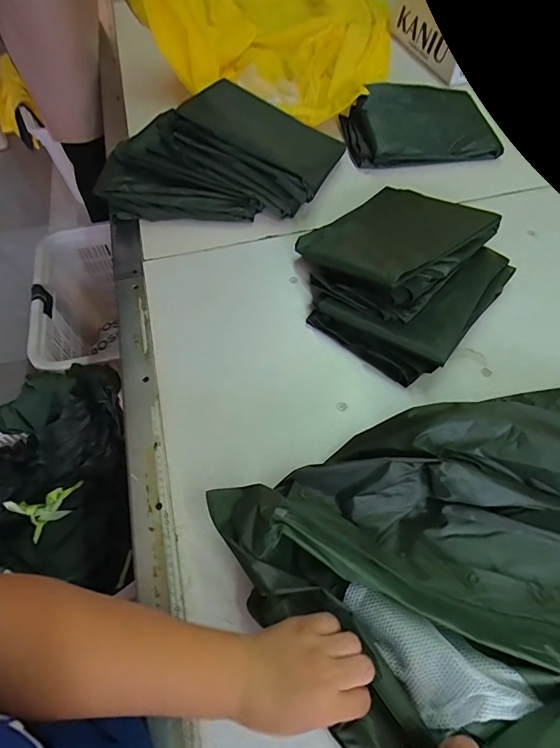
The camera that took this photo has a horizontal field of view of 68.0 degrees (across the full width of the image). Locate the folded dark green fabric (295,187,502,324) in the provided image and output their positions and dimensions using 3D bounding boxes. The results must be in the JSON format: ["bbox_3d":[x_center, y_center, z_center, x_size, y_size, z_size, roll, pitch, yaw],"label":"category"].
[{"bbox_3d":[0.186,-0.217,0.690,0.311,0.059,0.232,-38,49,-26],"label":"folded dark green fabric"}]

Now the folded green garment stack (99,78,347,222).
[{"bbox_3d":[-0.106,-0.429,0.799,0.452,0.105,0.272,-3,59,-1],"label":"folded green garment stack"}]

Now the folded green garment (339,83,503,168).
[{"bbox_3d":[0.297,-0.540,0.887,0.311,0.057,0.231,-6,59,-2],"label":"folded green garment"}]

